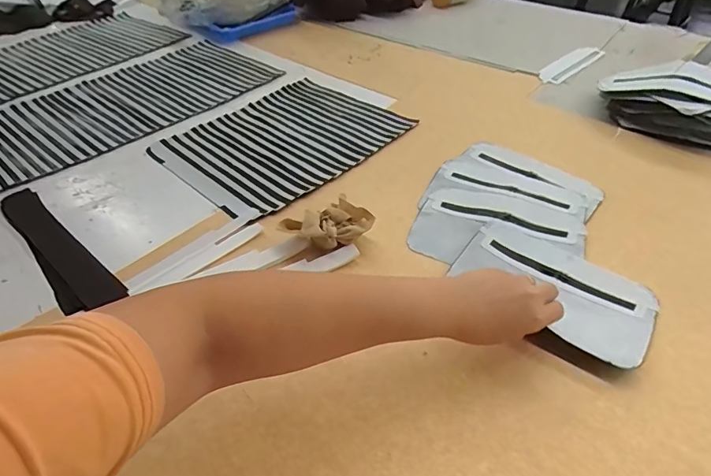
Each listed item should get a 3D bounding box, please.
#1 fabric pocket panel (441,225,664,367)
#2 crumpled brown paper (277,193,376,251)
[{"bbox_3d":[0.212,0.048,0.481,0.193,0.020,0.124,33,55,31],"label":"fabric pocket panel"},{"bbox_3d":[-0.032,-0.016,0.534,0.096,0.043,0.074,-29,50,-24],"label":"crumpled brown paper"}]

